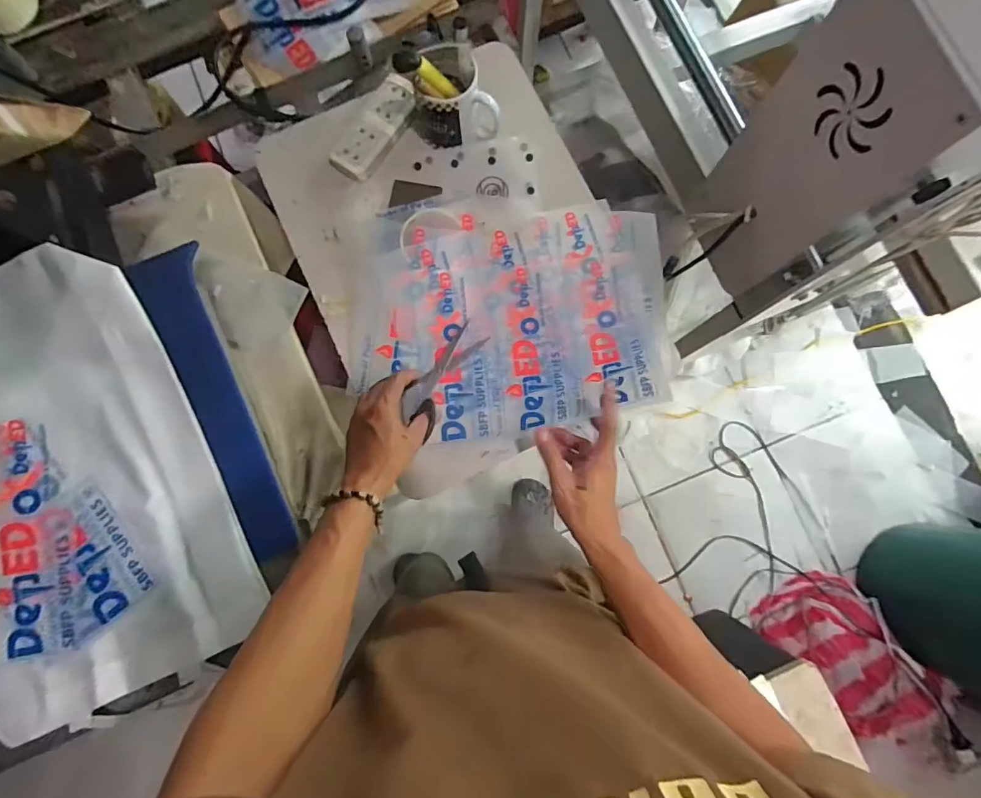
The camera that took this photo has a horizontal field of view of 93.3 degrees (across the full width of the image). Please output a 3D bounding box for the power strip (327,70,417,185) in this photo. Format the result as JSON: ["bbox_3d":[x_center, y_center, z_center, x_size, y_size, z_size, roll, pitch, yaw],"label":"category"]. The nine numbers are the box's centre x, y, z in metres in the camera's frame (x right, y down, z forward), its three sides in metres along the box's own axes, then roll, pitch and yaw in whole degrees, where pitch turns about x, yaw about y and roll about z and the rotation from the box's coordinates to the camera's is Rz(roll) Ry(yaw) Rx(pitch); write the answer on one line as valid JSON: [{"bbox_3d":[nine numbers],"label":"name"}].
[{"bbox_3d":[-0.156,-0.370,0.636,0.055,0.026,0.152,29,82,4],"label":"power strip"}]

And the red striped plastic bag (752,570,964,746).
[{"bbox_3d":[0.904,0.639,1.159,0.249,0.174,0.369,-39,83,-6],"label":"red striped plastic bag"}]

